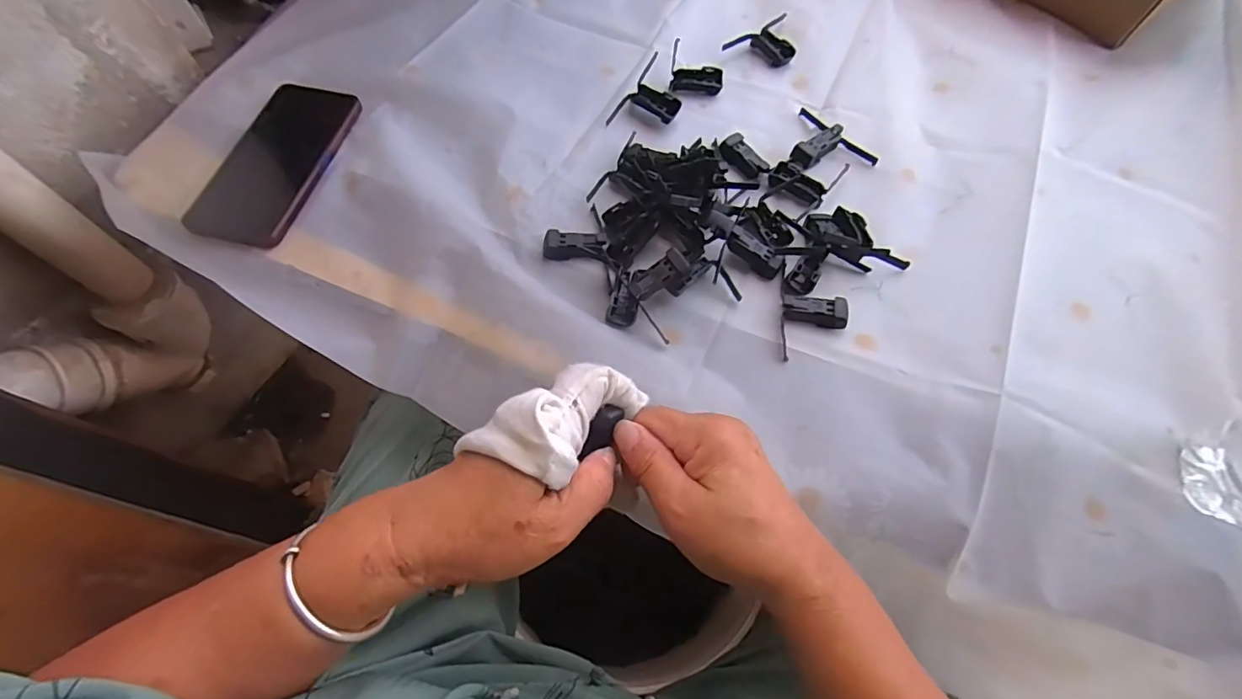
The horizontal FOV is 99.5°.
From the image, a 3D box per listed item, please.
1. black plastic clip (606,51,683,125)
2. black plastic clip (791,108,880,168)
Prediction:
[{"bbox_3d":[0.029,-0.227,0.474,0.051,0.014,0.082,29,68,13],"label":"black plastic clip"},{"bbox_3d":[0.172,-0.177,0.451,0.056,0.012,0.082,-36,70,-16],"label":"black plastic clip"}]

